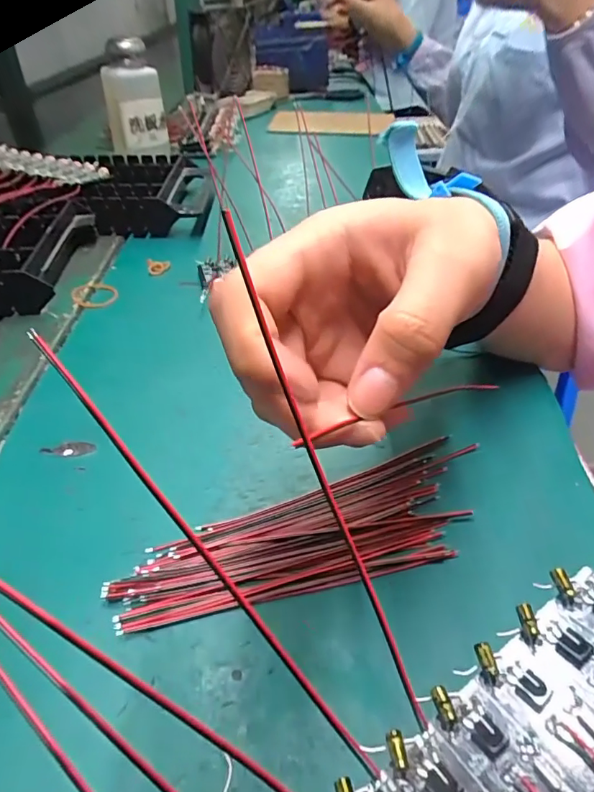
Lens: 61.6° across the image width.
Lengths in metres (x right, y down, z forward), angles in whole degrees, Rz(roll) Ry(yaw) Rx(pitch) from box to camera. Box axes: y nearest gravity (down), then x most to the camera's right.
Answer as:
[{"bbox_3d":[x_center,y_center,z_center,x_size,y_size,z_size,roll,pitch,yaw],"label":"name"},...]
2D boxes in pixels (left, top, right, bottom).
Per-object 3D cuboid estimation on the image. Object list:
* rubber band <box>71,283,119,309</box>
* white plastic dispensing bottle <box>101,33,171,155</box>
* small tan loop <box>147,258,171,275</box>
[{"bbox_3d":[-0.150,-0.076,0.370,0.031,0.006,0.031,-15,42,-13],"label":"rubber band"},{"bbox_3d":[-0.173,-0.313,0.532,0.059,0.109,0.054,-13,41,-11],"label":"white plastic dispensing bottle"},{"bbox_3d":[-0.112,-0.105,0.404,0.017,0.008,0.019,-12,41,-10],"label":"small tan loop"}]

